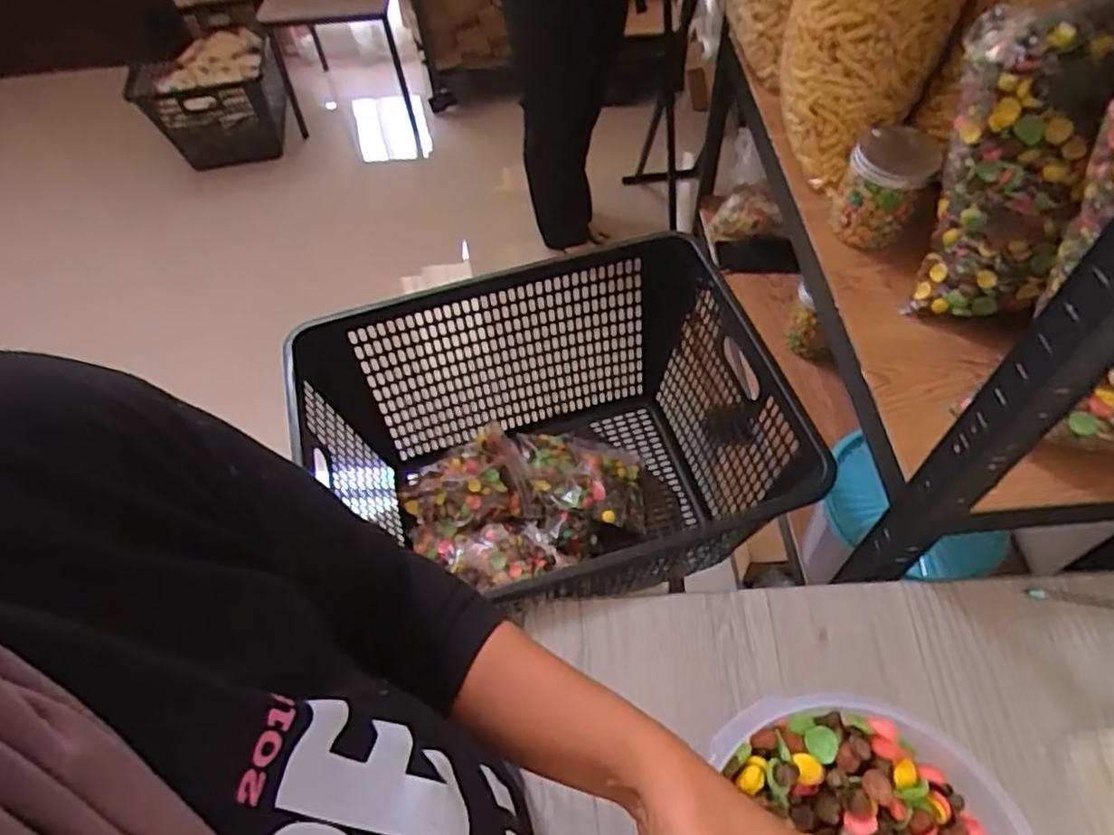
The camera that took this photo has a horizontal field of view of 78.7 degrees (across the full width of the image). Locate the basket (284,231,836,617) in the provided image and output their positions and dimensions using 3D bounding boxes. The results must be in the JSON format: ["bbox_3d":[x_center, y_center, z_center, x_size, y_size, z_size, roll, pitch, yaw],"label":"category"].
[{"bbox_3d":[0.000,0.061,0.910,0.562,0.312,0.434,-19,57,-9],"label":"basket"}]

